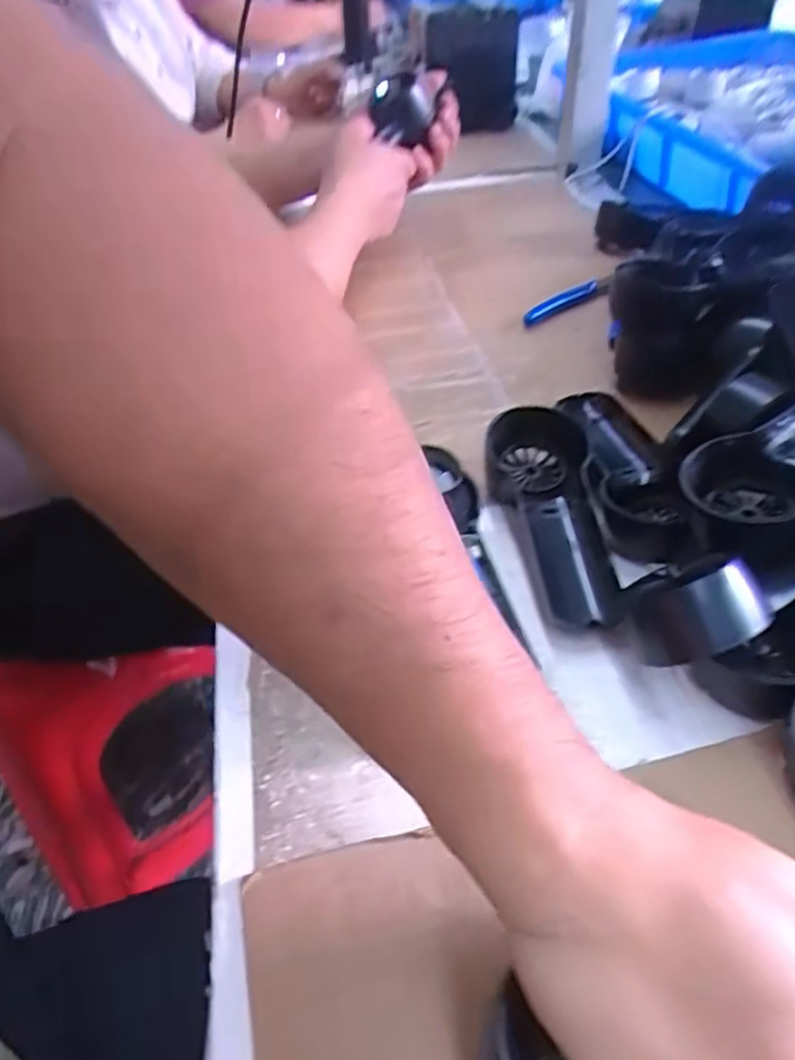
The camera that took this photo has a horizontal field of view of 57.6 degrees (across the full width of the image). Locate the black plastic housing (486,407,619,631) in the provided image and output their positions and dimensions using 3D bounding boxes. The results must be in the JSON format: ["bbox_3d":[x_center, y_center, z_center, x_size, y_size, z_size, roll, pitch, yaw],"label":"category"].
[{"bbox_3d":[0.083,-0.010,0.402,0.055,0.034,0.147,-2,44,2],"label":"black plastic housing"}]

